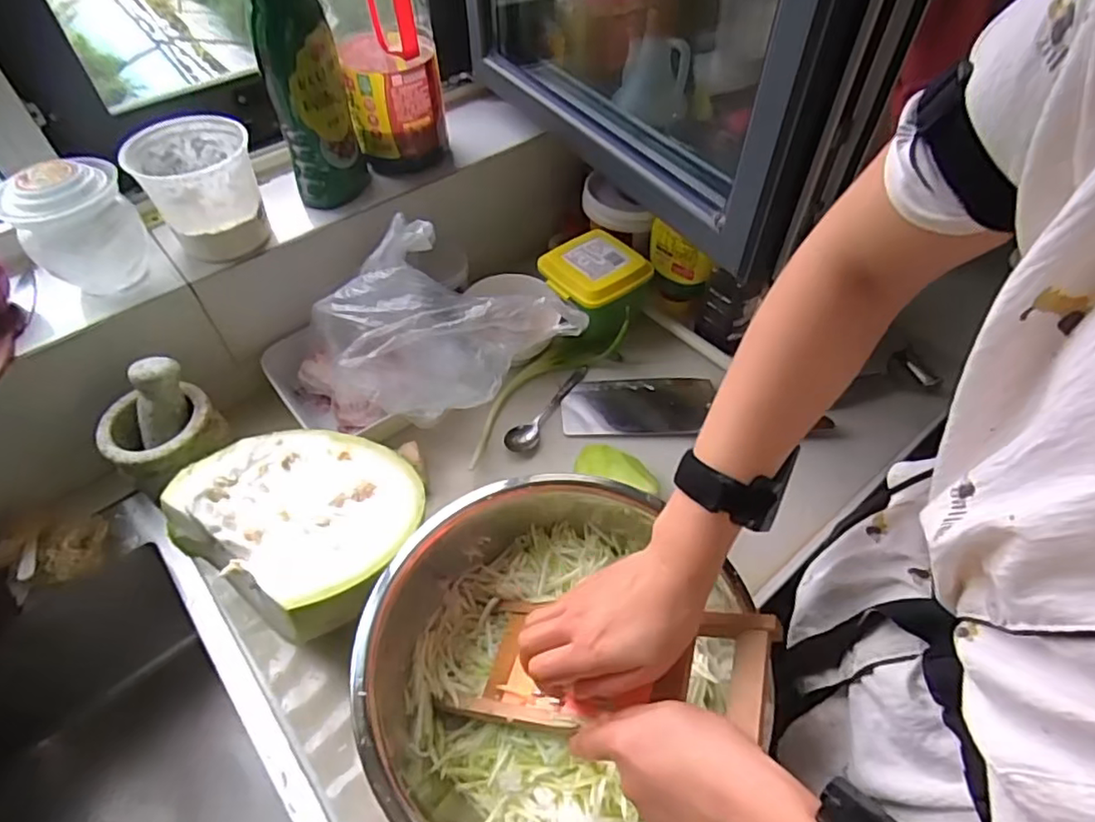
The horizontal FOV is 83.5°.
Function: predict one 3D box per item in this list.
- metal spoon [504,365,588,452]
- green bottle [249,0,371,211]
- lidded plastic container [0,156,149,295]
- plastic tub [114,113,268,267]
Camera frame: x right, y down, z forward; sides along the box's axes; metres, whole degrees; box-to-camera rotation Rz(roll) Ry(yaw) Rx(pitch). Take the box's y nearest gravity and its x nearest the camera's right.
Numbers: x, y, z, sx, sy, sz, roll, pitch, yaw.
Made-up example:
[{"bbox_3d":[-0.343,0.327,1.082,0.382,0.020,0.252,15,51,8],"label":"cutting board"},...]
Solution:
[{"bbox_3d":[0.000,-0.006,0.738,0.035,0.020,0.161,25,56,19],"label":"metal spoon"},{"bbox_3d":[-0.255,-0.343,0.646,0.070,0.246,0.071,-7,52,-6],"label":"green bottle"},{"bbox_3d":[-0.455,-0.181,0.596,0.100,0.109,0.084,-37,60,-26],"label":"lidded plastic container"},{"bbox_3d":[-0.355,-0.227,0.642,0.107,0.110,0.114,0,52,0],"label":"plastic tub"}]

